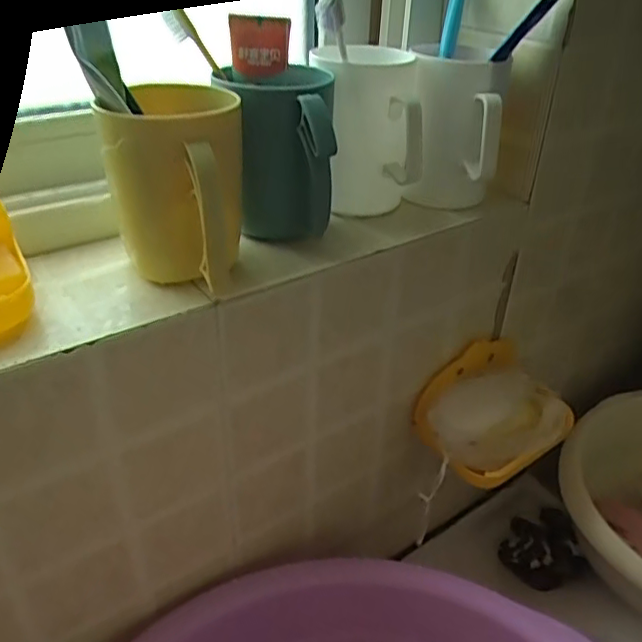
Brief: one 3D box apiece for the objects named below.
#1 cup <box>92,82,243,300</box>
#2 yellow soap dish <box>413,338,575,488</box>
[{"bbox_3d":[-0.091,-0.093,0.401,0.078,0.100,0.130,-2,33,-6],"label":"cup"},{"bbox_3d":[0.158,0.083,0.562,0.142,0.078,0.093,-20,38,-30],"label":"yellow soap dish"}]

